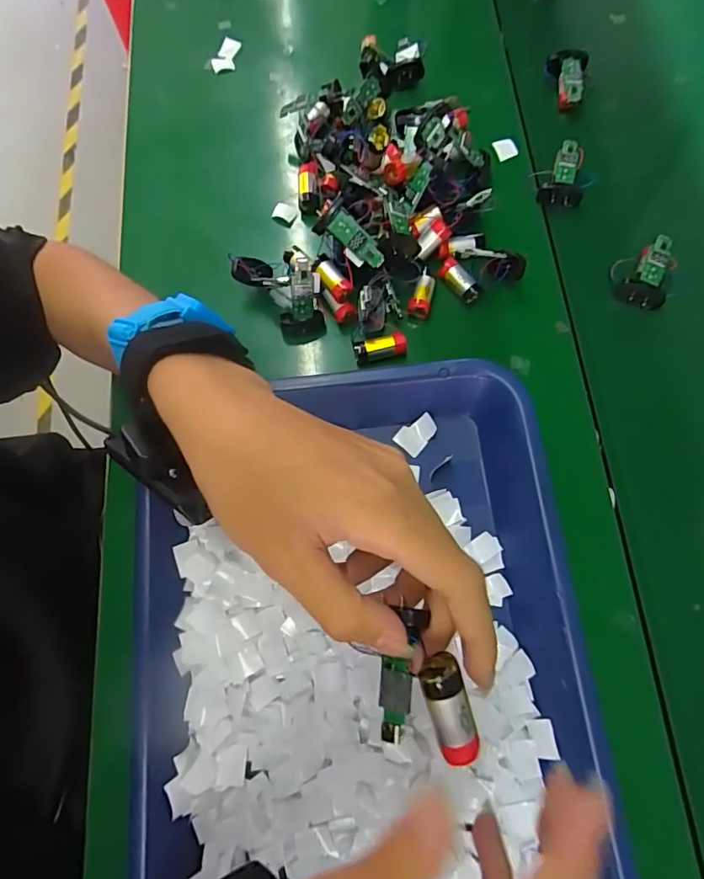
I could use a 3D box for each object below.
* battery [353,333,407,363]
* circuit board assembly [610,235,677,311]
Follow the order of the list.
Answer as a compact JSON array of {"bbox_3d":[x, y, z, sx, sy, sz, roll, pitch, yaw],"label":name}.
[{"bbox_3d":[0.020,-0.065,0.358,0.036,0.012,0.016,-13,72,-2],"label":"battery"},{"bbox_3d":[0.212,-0.123,0.363,0.039,0.016,0.052,20,77,11],"label":"circuit board assembly"}]

